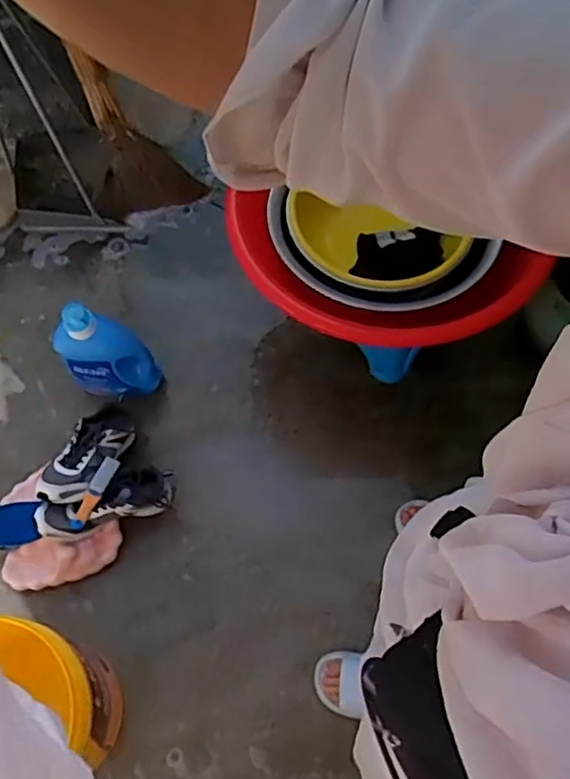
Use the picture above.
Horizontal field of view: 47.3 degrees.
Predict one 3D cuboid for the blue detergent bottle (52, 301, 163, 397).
[{"bbox_3d":[-0.397,-0.074,1.464,0.193,0.299,0.092,-8,65,-5],"label":"blue detergent bottle"}]

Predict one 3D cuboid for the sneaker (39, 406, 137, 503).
[{"bbox_3d":[-0.422,0.150,1.391,0.106,0.105,0.238,28,56,11],"label":"sneaker"}]

